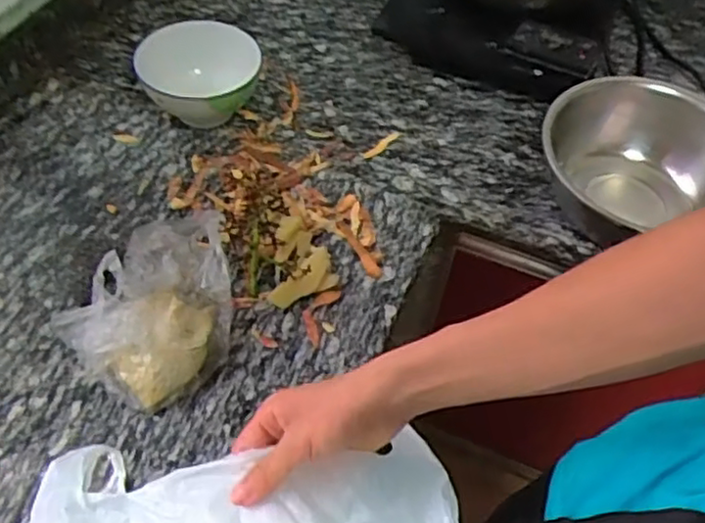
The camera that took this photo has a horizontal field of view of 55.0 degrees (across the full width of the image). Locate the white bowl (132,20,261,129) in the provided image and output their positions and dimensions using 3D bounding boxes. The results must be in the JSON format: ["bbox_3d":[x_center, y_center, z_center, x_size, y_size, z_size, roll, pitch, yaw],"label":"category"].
[{"bbox_3d":[-0.190,-0.222,0.849,0.143,0.097,0.143,-4,54,-7],"label":"white bowl"}]

